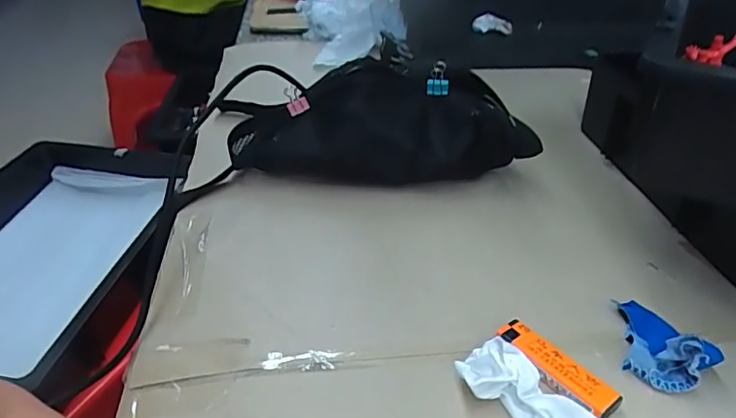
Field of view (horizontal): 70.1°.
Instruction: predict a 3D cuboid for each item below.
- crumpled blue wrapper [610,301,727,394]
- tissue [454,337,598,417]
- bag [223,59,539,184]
[{"bbox_3d":[0.200,0.084,0.349,0.051,0.040,0.067,13,39,14],"label":"crumpled blue wrapper"},{"bbox_3d":[0.092,0.113,0.305,0.049,0.033,0.074,-14,40,-20],"label":"tissue"},{"bbox_3d":[0.013,-0.081,0.513,0.287,0.098,0.059,2,37,0],"label":"bag"}]

